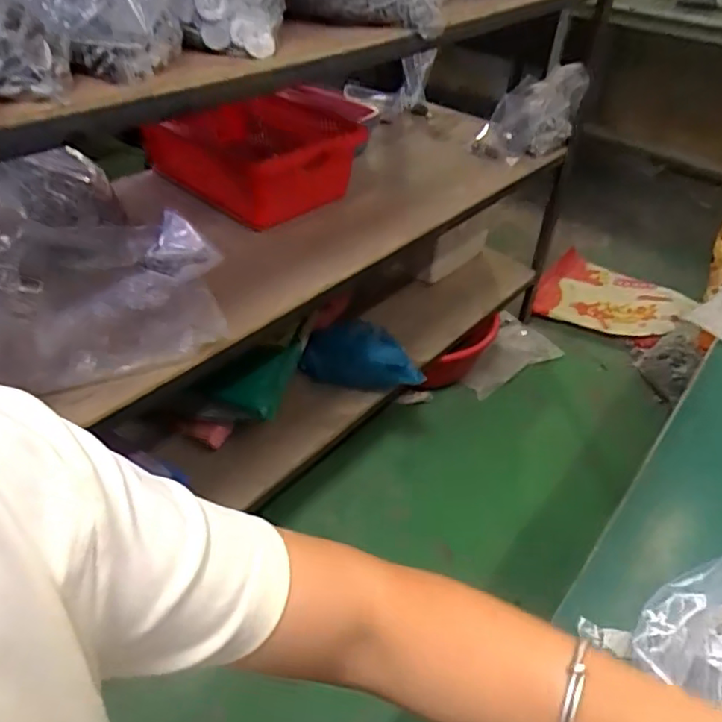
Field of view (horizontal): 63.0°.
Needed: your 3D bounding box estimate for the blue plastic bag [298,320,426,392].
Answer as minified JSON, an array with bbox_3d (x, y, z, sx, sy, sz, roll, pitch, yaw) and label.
[{"bbox_3d":[-0.001,-0.016,1.350,0.295,0.116,0.146,10,42,9],"label":"blue plastic bag"}]

